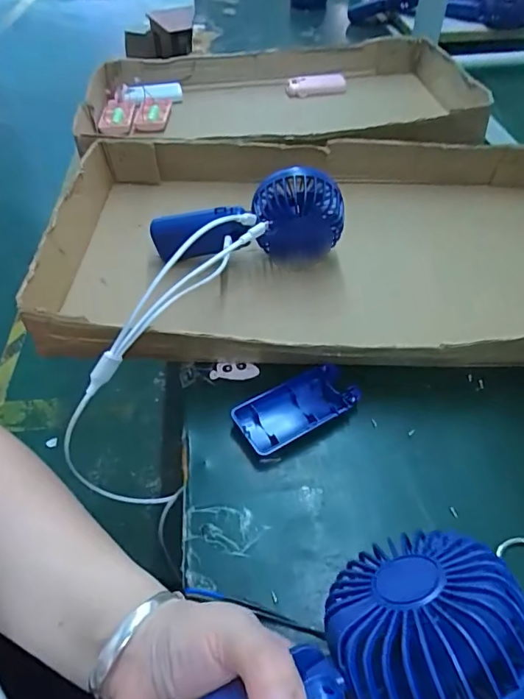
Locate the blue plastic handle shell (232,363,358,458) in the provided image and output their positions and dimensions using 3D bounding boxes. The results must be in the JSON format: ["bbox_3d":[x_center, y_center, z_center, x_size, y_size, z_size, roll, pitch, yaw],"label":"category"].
[{"bbox_3d":[0.025,0.045,0.364,0.091,0.019,0.045,-23,51,-16],"label":"blue plastic handle shell"}]

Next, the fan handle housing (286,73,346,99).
[{"bbox_3d":[0.087,-0.435,0.783,0.100,0.025,0.032,-9,49,-7],"label":"fan handle housing"}]

